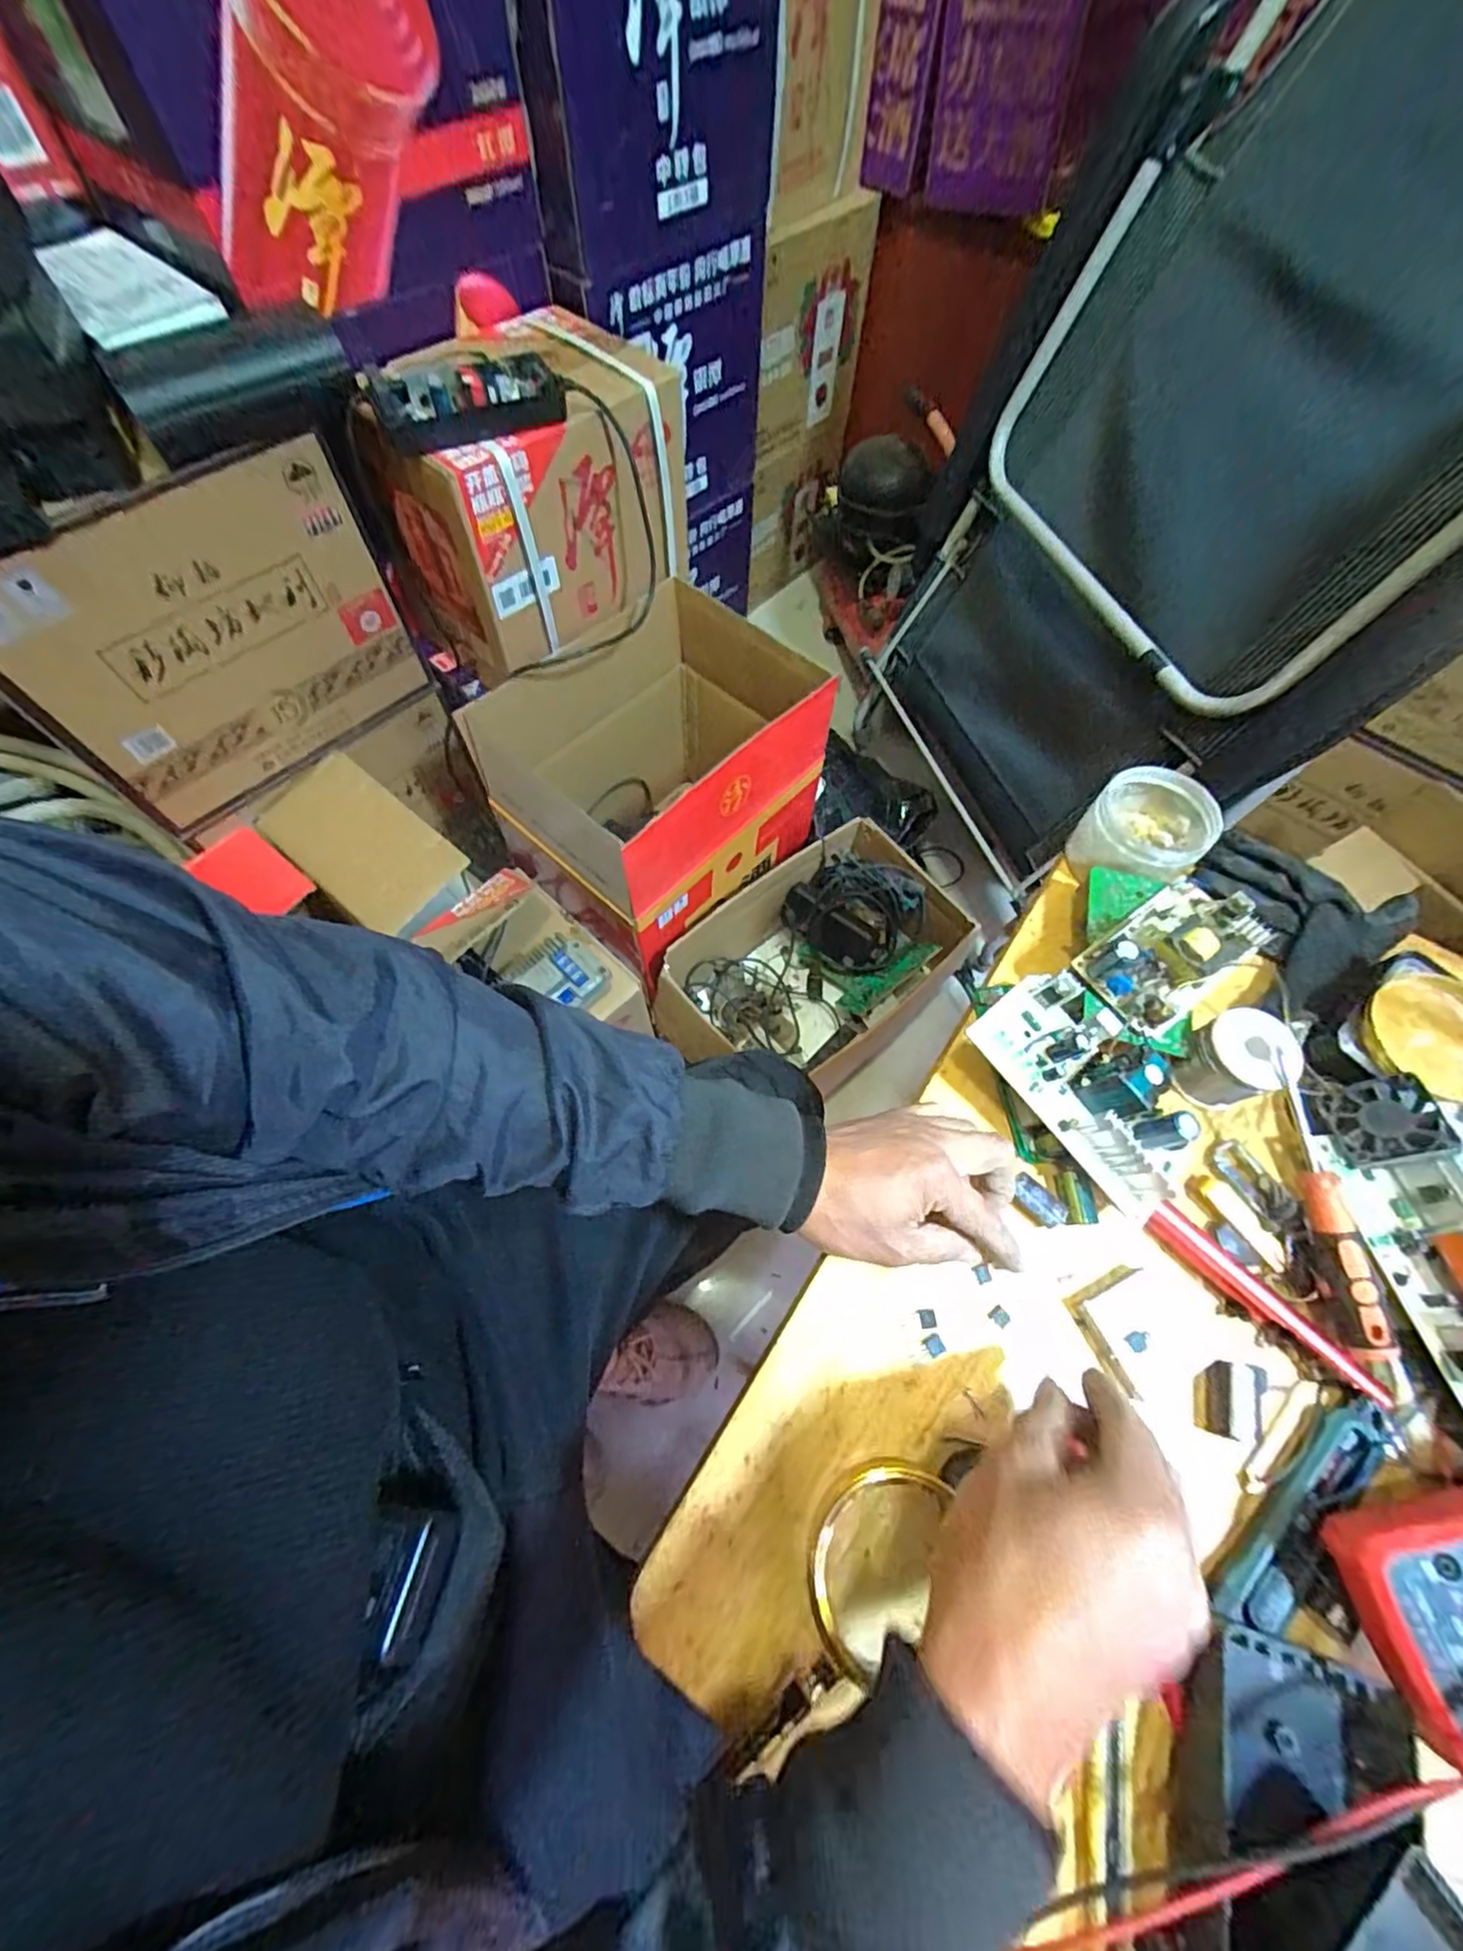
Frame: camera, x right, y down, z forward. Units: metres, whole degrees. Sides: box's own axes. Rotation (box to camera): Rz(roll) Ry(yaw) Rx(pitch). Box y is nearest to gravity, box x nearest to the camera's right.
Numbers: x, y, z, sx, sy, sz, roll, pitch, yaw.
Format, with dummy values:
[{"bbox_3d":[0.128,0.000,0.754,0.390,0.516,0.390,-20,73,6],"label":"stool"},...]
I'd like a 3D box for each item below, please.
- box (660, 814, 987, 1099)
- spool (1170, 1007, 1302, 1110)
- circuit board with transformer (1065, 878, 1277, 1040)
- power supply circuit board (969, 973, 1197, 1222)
[{"bbox_3d":[0.131,-0.029,0.980,0.354,0.171,0.254,-38,71,-18],"label":"box"},{"bbox_3d":[0.328,0.056,0.429,0.047,0.057,0.053,-19,67,-11],"label":"spool"},{"bbox_3d":[0.297,-0.020,0.436,0.119,0.034,0.065,-34,70,-16],"label":"circuit board with transformer"},{"bbox_3d":[0.219,0.066,0.399,0.069,0.042,0.140,-34,70,-16],"label":"power supply circuit board"}]

